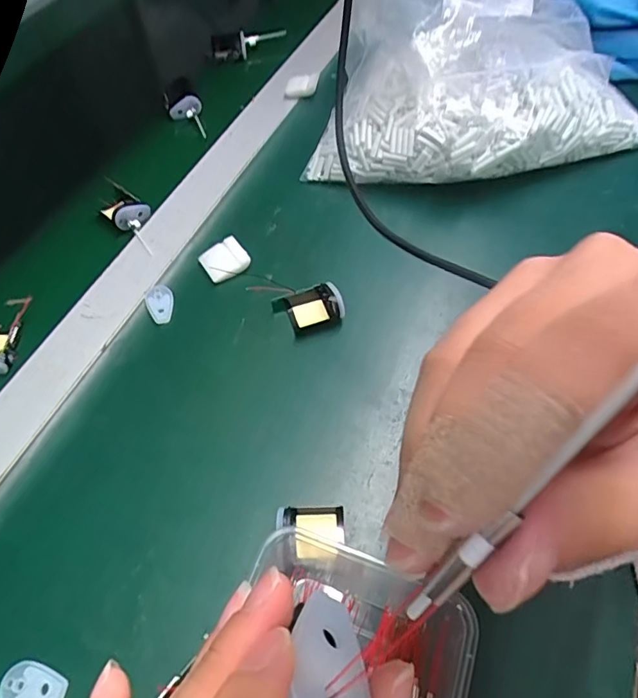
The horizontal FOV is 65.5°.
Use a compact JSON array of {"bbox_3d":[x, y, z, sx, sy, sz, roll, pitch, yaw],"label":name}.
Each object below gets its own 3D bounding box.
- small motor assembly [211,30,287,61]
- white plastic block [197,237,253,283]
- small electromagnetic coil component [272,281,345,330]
[{"bbox_3d":[-0.089,-0.390,0.626,0.091,0.025,0.030,-22,59,-11],"label":"small motor assembly"},{"bbox_3d":[-0.081,-0.078,0.429,0.037,0.009,0.035,-31,62,-17],"label":"white plastic block"},{"bbox_3d":[-0.008,-0.033,0.393,0.050,0.016,0.033,-19,59,-10],"label":"small electromagnetic coil component"}]

